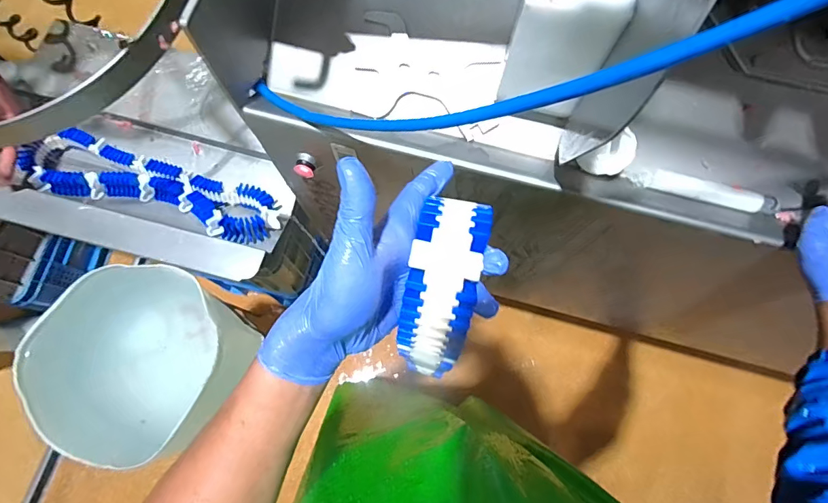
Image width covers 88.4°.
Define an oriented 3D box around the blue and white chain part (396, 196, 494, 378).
[{"bbox_3d":[0.019,0.027,0.288,0.044,0.037,0.119,12,101,3],"label":"blue and white chain part"}]

